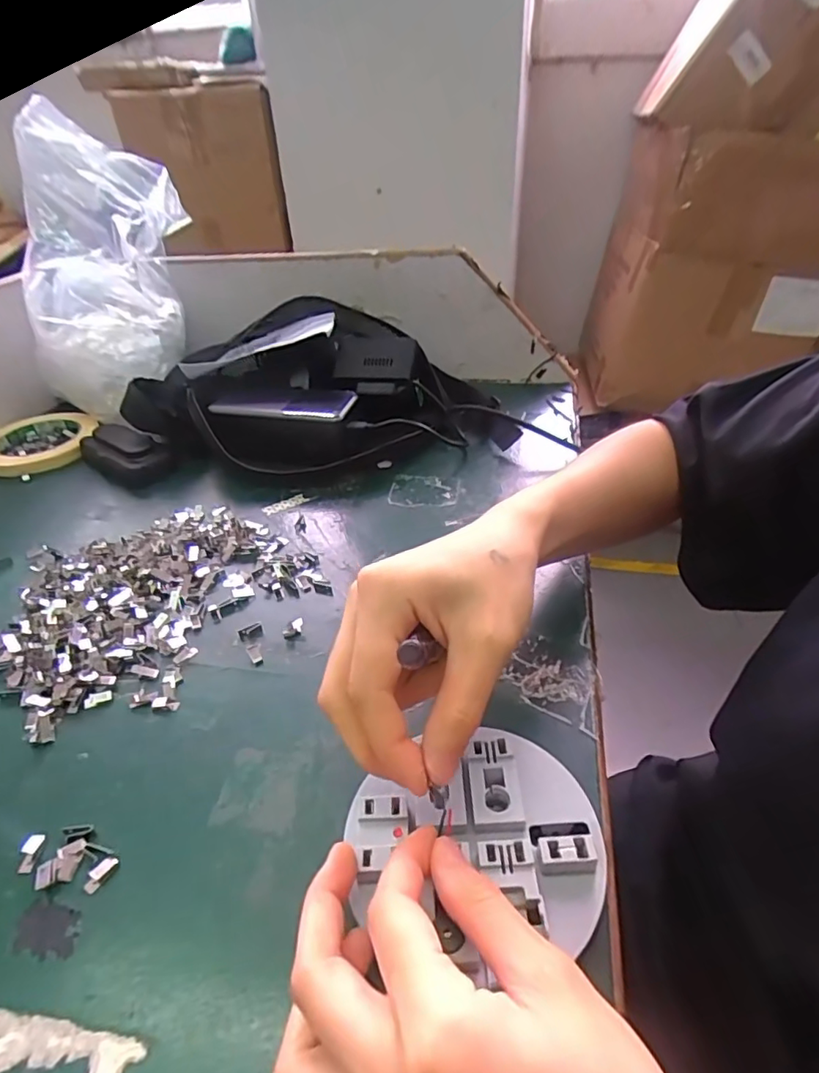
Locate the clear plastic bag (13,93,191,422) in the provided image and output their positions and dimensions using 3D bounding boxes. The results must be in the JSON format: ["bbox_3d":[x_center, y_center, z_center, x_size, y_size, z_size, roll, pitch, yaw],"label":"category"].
[{"bbox_3d":[-0.291,-0.261,0.542,0.160,0.235,0.112,-22,29,-27],"label":"clear plastic bag"}]

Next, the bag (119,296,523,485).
[{"bbox_3d":[-0.089,-0.133,0.528,0.330,0.134,0.179,-11,26,-6],"label":"bag"}]

